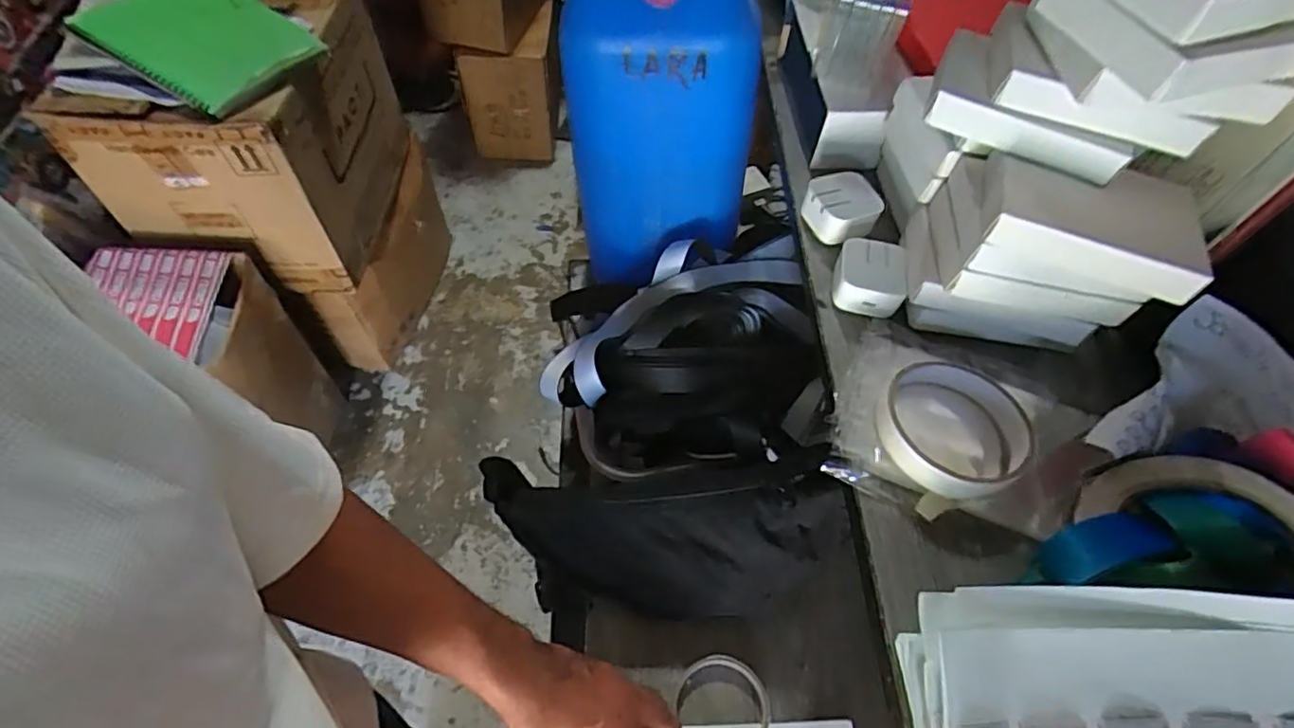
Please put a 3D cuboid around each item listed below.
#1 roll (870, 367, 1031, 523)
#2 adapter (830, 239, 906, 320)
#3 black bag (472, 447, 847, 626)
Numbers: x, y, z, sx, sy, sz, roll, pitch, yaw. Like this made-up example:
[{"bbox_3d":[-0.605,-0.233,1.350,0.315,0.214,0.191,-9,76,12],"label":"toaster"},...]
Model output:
[{"bbox_3d":[0.176,0.038,0.360,0.086,0.023,0.080,1,58,-1],"label":"roll"},{"bbox_3d":[0.150,-0.060,0.423,0.043,0.026,0.045,1,58,-1],"label":"adapter"},{"bbox_3d":[0.015,0.157,0.565,0.300,0.140,0.115,-5,57,11],"label":"black bag"}]

